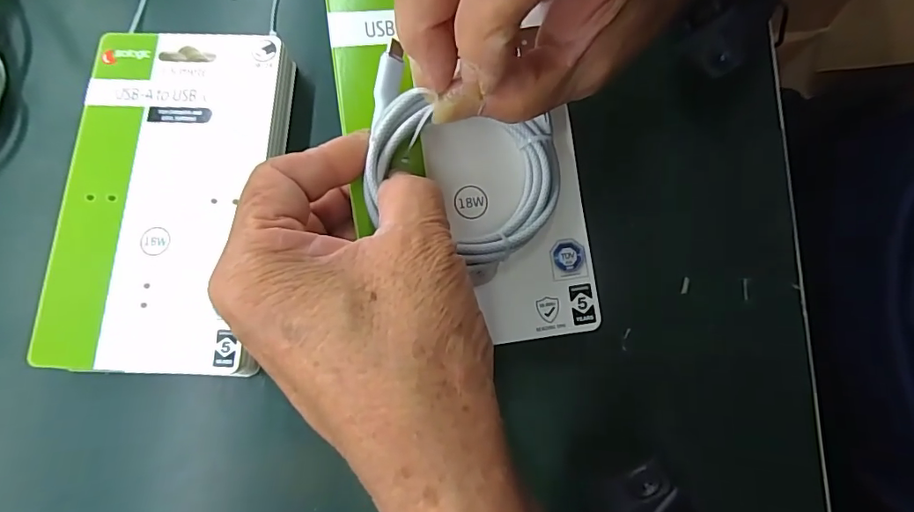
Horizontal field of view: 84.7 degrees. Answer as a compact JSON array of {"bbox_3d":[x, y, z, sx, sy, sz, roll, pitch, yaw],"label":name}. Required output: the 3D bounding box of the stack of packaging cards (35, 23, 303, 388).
[{"bbox_3d":[-0.146,-0.031,0.263,0.102,0.025,0.178,4,76,-1],"label":"stack of packaging cards"}]

